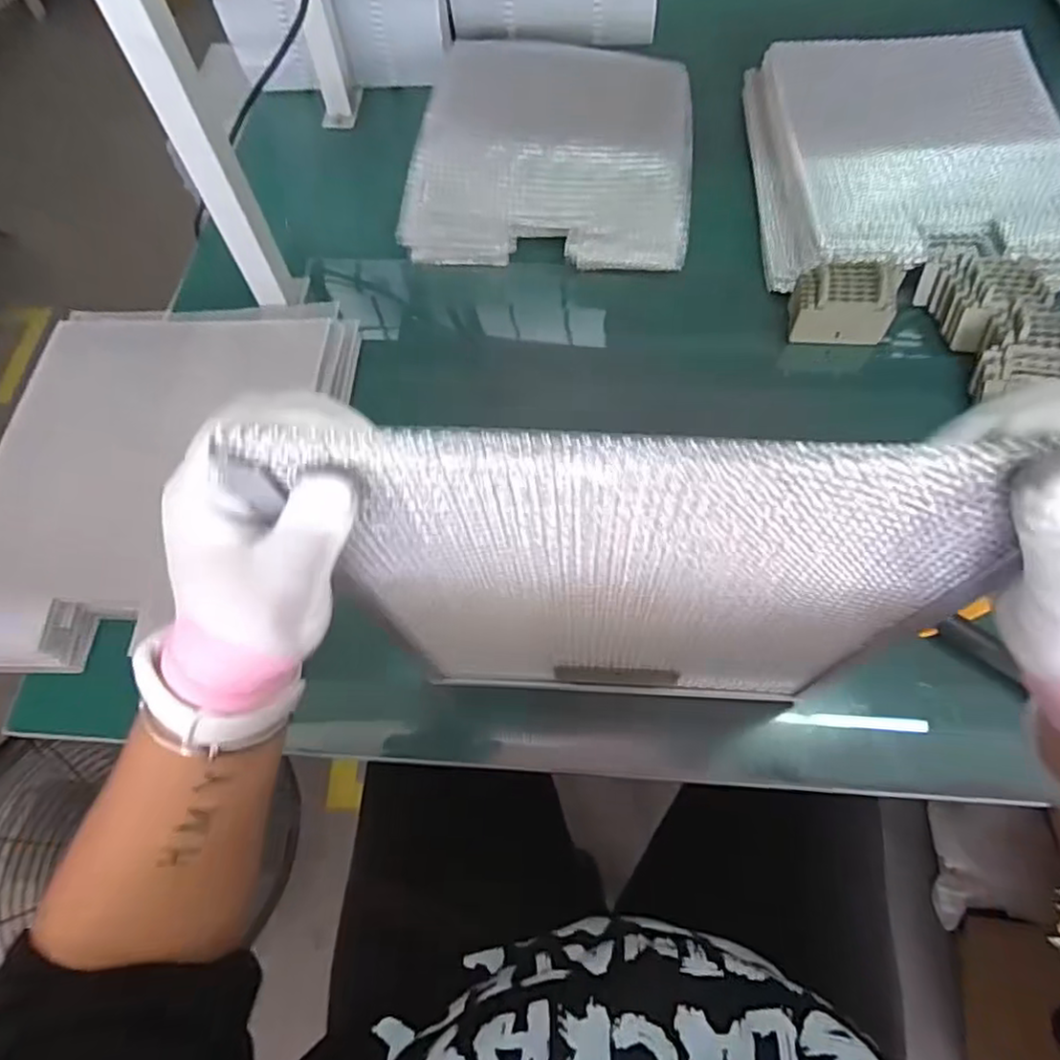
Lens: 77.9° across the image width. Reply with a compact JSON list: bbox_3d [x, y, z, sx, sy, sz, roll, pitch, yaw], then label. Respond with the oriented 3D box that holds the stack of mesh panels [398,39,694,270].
[{"bbox_3d":[0.032,-0.418,0.733,0.286,0.085,0.317,7,65,6],"label":"stack of mesh panels"}]

